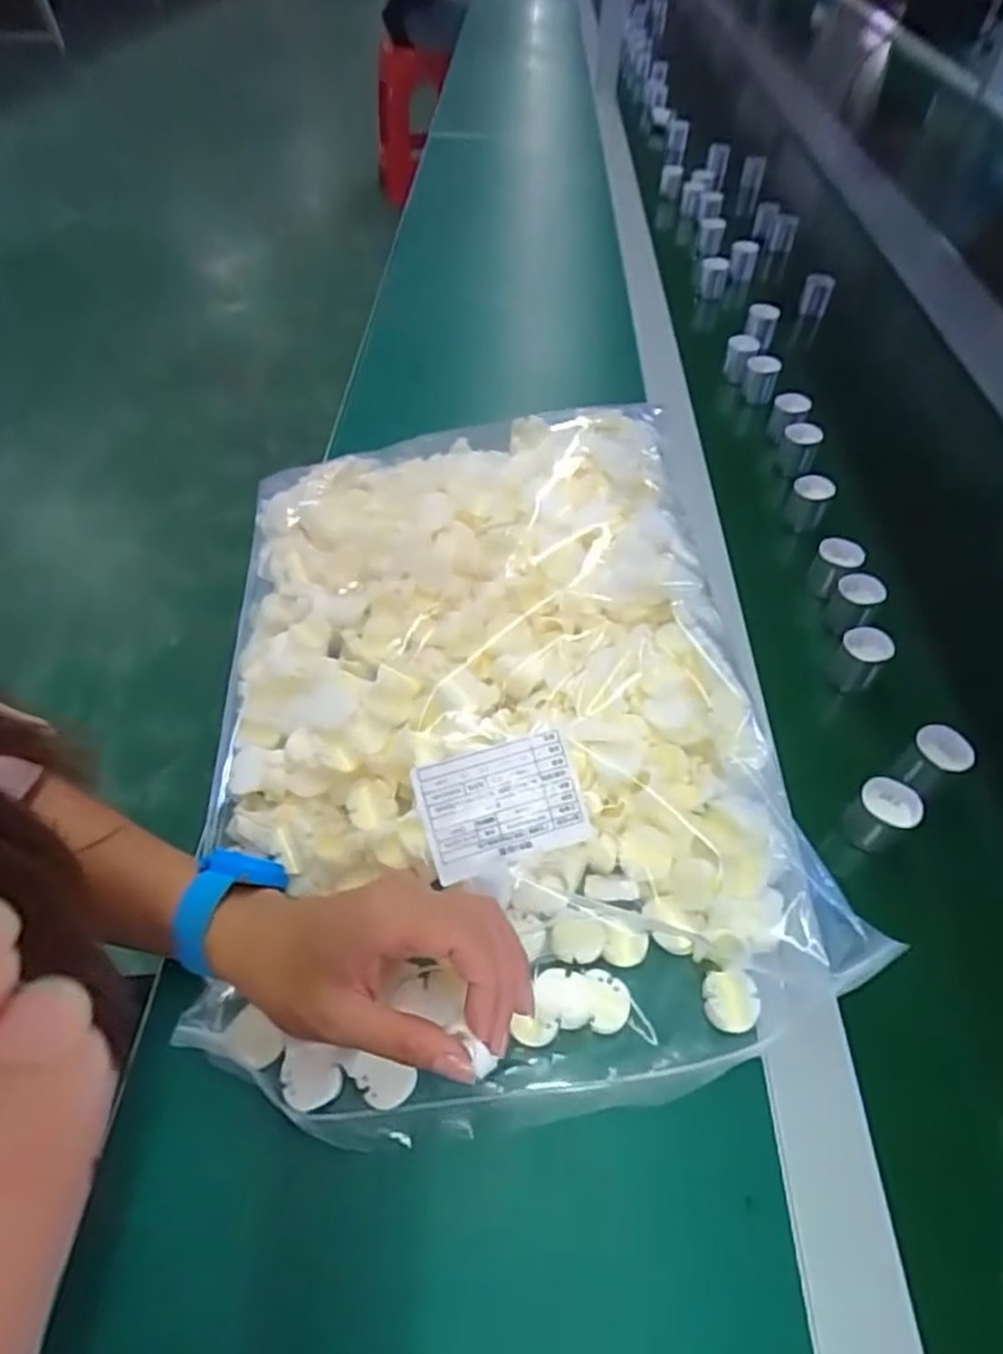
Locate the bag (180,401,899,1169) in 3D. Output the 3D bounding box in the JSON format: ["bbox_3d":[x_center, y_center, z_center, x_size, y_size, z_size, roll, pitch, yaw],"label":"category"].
[{"bbox_3d":[-0.015,-0.001,0.422,0.304,0.088,0.437,-10,54,-5],"label":"bag"}]

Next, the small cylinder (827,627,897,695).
[{"bbox_3d":[0.238,-0.010,0.475,0.029,0.043,0.028,-1,54,1],"label":"small cylinder"}]

